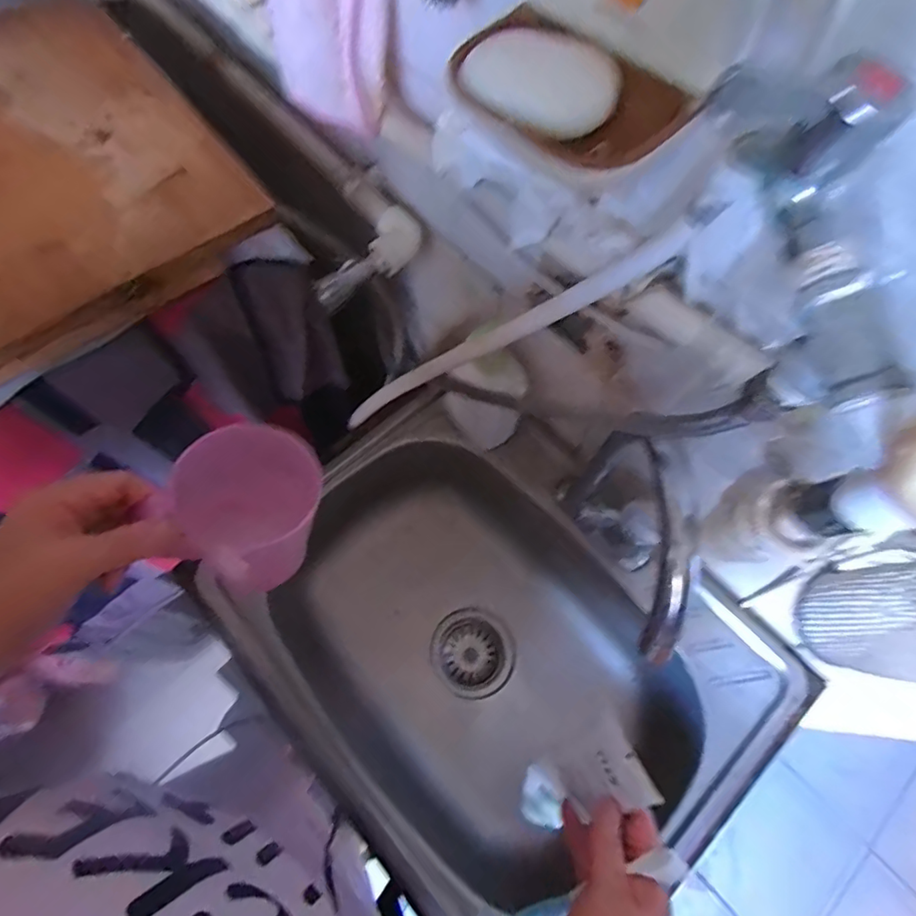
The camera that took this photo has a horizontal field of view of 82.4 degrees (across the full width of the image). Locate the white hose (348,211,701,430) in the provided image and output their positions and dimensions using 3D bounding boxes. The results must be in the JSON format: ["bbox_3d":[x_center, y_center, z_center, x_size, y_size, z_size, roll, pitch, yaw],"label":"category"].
[{"bbox_3d":[0.012,-0.094,0.468,0.023,0.415,0.033,27,63,-32],"label":"white hose"}]

